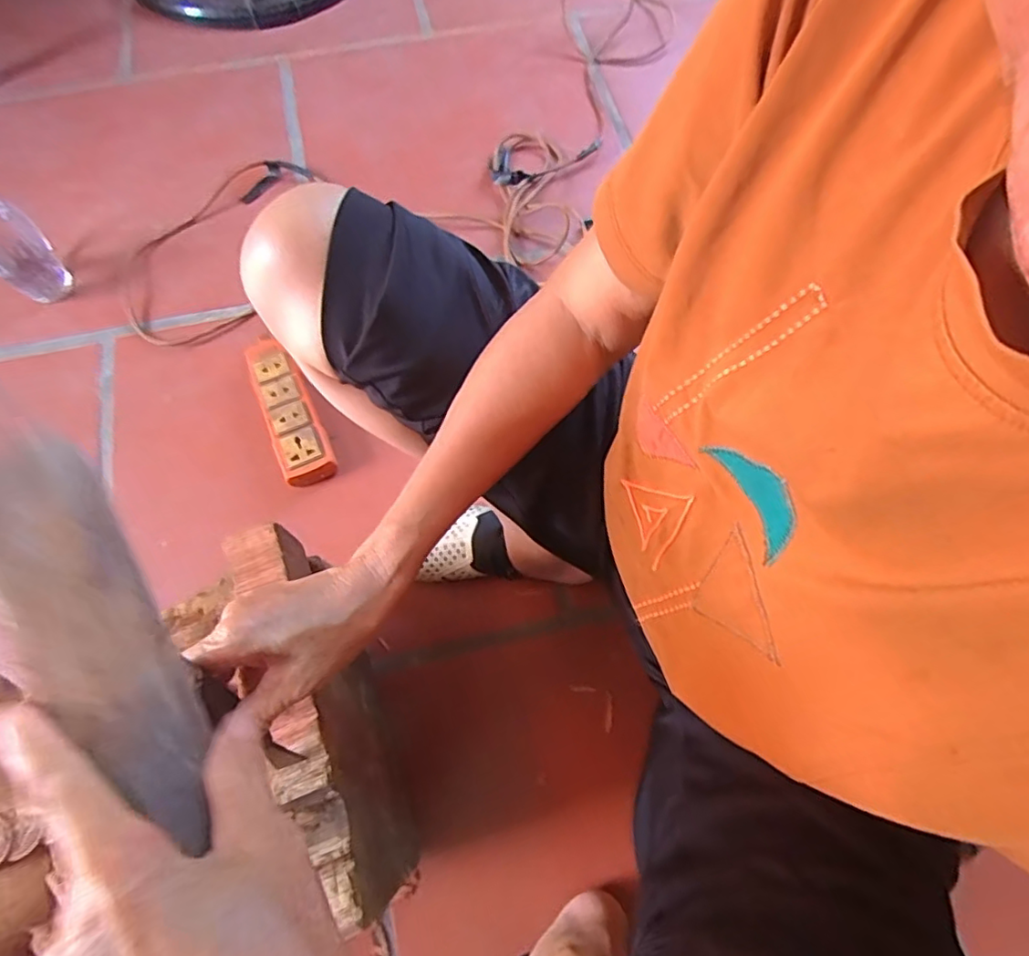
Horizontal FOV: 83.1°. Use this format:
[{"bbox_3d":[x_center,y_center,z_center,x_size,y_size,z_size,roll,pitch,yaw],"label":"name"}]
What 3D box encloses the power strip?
[{"bbox_3d":[-0.279,-0.084,0.727,0.064,0.044,0.194,-22,70,-10],"label":"power strip"}]

